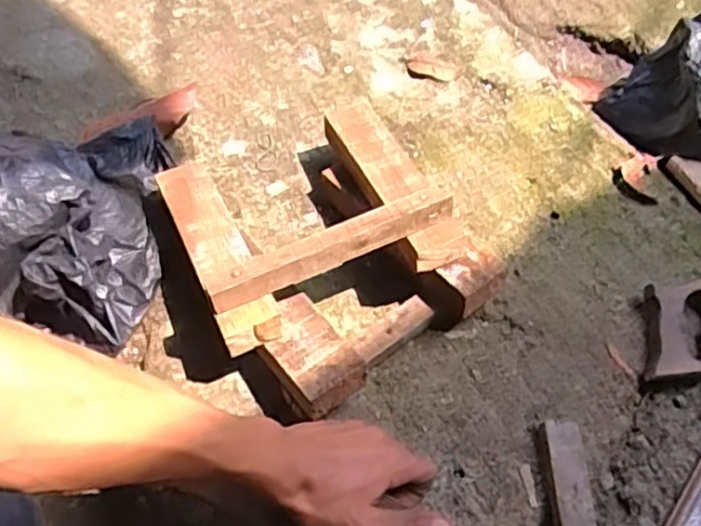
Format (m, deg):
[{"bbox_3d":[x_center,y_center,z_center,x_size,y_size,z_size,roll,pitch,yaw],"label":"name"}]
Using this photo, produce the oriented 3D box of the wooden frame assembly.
[{"bbox_3d":[-0.030,-0.024,0.660,0.254,0.119,0.284,-29,64,-20],"label":"wooden frame assembly"}]

